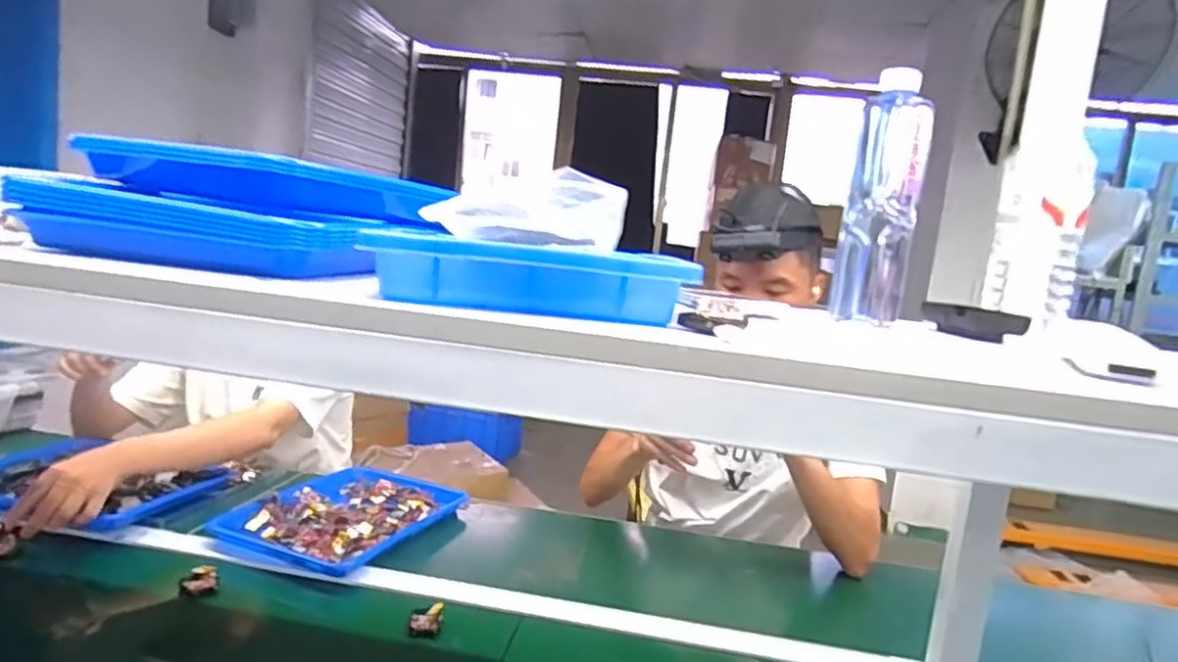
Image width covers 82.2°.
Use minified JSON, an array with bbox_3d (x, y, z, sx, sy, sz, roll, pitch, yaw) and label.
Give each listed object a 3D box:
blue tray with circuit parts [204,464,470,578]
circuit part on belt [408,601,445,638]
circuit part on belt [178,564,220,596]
[{"bbox_3d":[-0.373,0.279,1.056,0.256,0.030,0.320,9,9,18],"label":"blue tray with circuit parts"},{"bbox_3d":[-0.193,0.343,0.802,0.039,0.030,0.028,5,9,-9],"label":"circuit part on belt"},{"bbox_3d":[-0.478,0.308,0.828,0.041,0.028,0.029,1,10,-29],"label":"circuit part on belt"}]

